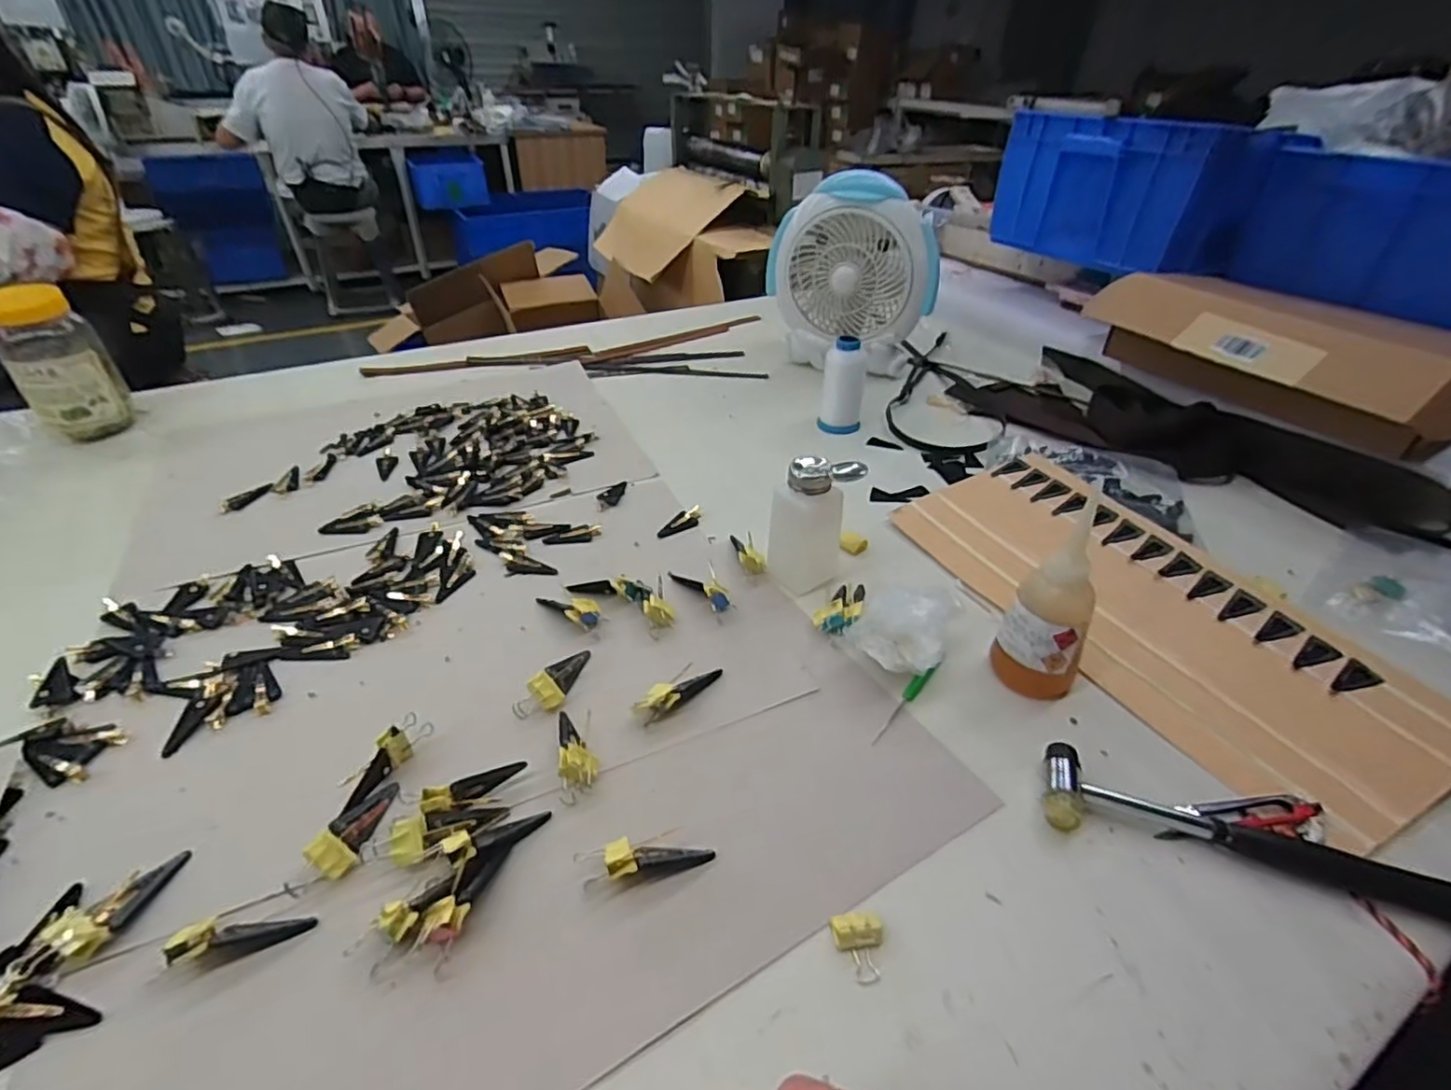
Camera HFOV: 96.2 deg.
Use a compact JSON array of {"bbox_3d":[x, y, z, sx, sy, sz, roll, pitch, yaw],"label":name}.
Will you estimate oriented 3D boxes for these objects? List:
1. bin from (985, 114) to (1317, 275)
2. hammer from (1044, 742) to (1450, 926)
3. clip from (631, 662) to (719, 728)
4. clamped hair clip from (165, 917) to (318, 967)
[{"bbox_3d":[0.650,-0.578,1.060,0.209,0.206,0.353,-13,40,-17],"label":"bin"},{"bbox_3d":[0.341,0.189,0.430,0.243,0.028,0.061,11,39,12],"label":"hammer"},{"bbox_3d":[-0.037,0.115,0.522,0.079,0.022,0.020,-29,47,-33],"label":"clip"},{"bbox_3d":[-0.275,0.223,0.372,0.068,0.012,0.018,3,36,-20],"label":"clamped hair clip"}]

